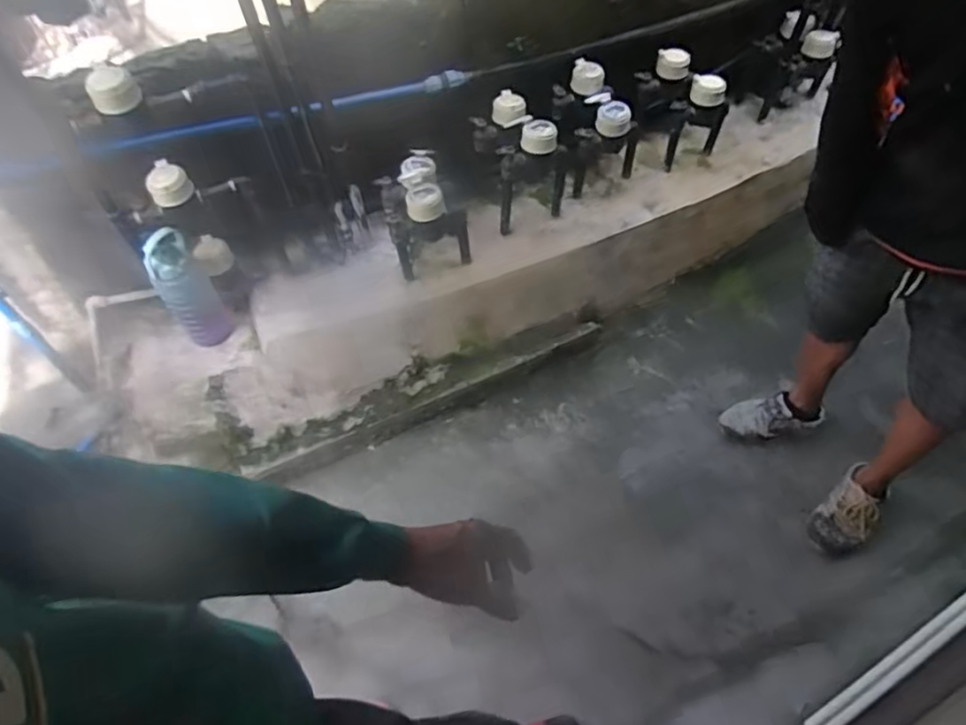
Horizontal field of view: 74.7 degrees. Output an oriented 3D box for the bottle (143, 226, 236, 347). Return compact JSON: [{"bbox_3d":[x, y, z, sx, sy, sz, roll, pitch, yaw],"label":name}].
[{"bbox_3d":[-0.704,-0.176,1.498,0.111,0.295,0.104,-32,58,-16],"label":"bottle"}]

